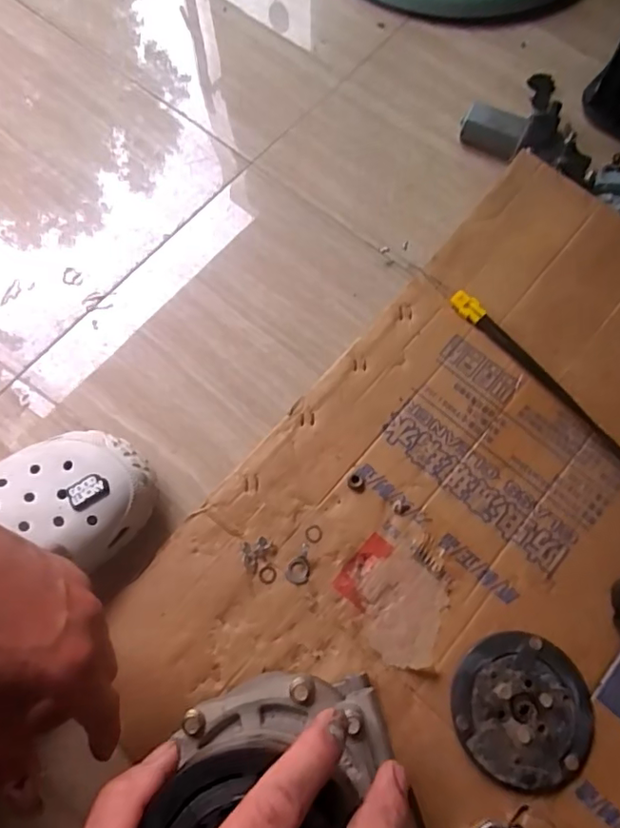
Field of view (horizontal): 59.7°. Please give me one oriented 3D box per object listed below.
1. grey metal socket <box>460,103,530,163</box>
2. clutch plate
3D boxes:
[{"bbox_3d":[0.194,-0.301,0.576,0.066,0.032,0.039,26,74,8],"label":"grey metal socket"},{"bbox_3d":[0.158,0.217,0.401,0.100,0.016,0.098,0,69,0],"label":"clutch plate"}]

